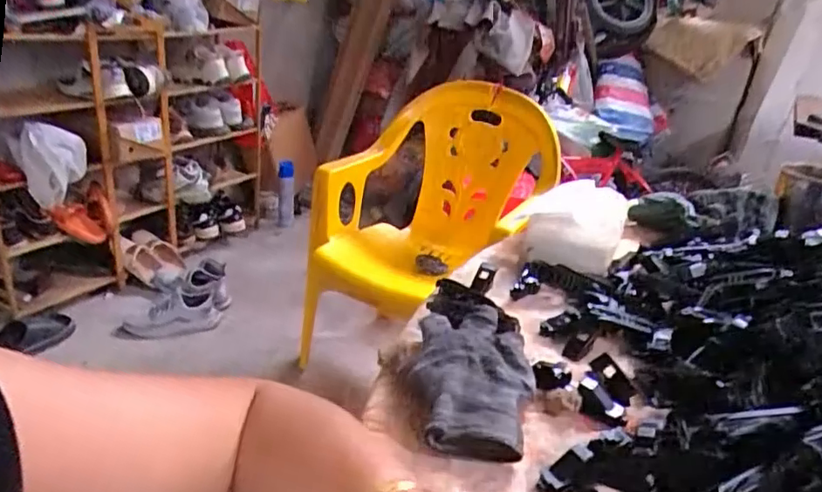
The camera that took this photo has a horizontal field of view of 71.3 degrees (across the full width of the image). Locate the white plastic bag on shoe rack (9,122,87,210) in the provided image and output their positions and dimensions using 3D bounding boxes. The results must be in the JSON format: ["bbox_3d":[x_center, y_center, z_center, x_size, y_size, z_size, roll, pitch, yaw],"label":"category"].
[{"bbox_3d":[-0.935,-0.203,1.487,0.160,0.221,0.070,-1,25,-11],"label":"white plastic bag on shoe rack"}]

